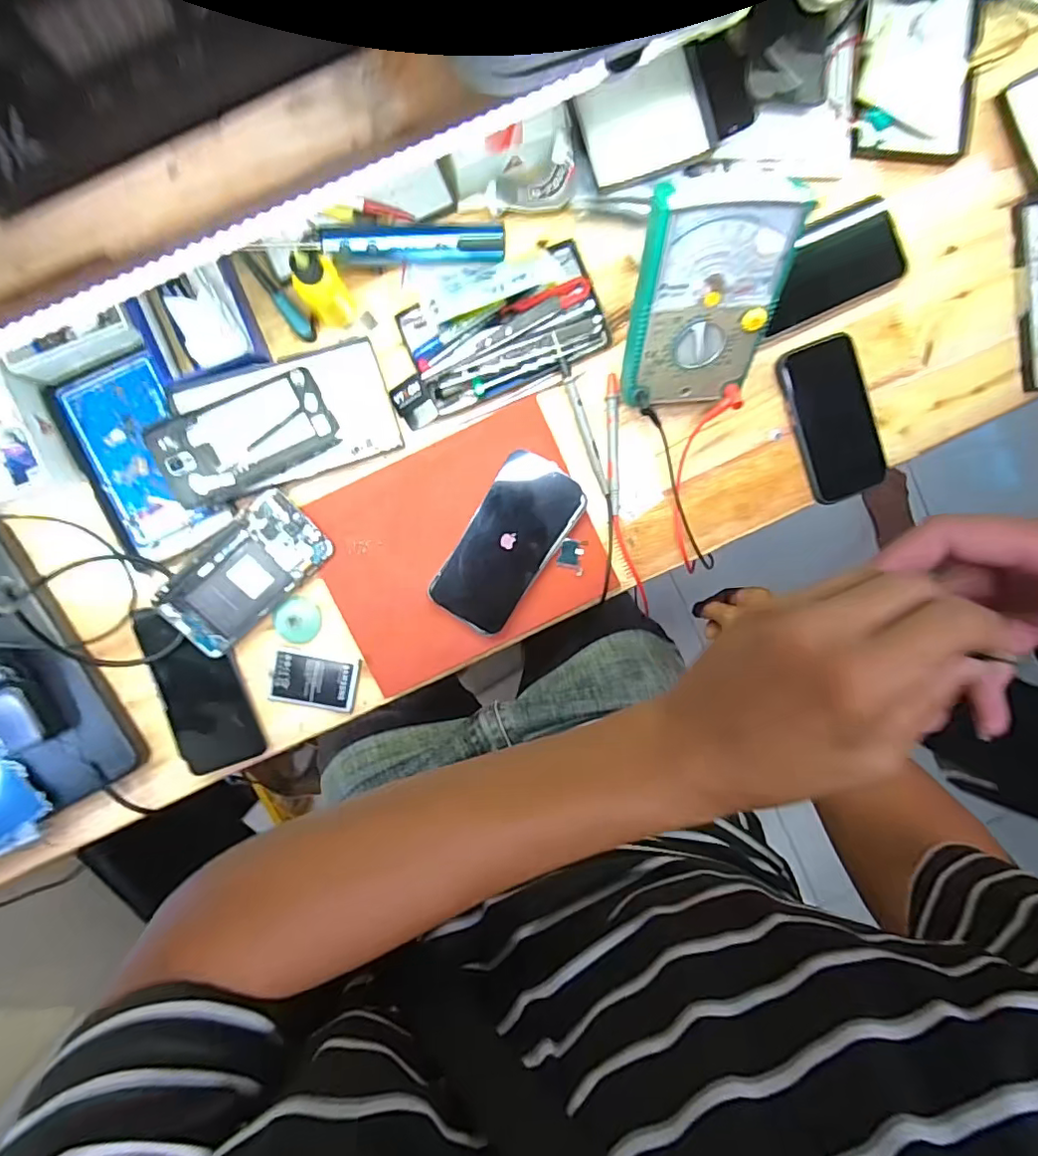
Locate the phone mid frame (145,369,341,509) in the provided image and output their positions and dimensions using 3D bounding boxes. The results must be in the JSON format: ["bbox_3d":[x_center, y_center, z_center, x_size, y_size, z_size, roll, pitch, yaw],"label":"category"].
[{"bbox_3d":[-0.234,-0.120,0.486,0.145,0.012,0.074,-27,99,-11],"label":"phone mid frame"}]

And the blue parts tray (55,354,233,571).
[{"bbox_3d":[-0.336,-0.103,0.494,0.099,0.032,0.163,-23,97,2],"label":"blue parts tray"}]

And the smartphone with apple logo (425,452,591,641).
[{"bbox_3d":[-0.010,-0.030,0.516,0.081,0.012,0.163,31,100,-7],"label":"smartphone with apple logo"}]

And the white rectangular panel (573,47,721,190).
[{"bbox_3d":[0.102,-0.374,0.460,0.109,0.012,0.083,-22,96,-1],"label":"white rectangular panel"}]

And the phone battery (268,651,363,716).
[{"bbox_3d":[-0.192,0.098,0.530,0.078,0.009,0.050,9,96,-7],"label":"phone battery"}]

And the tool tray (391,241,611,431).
[{"bbox_3d":[-0.022,-0.216,0.499,0.200,0.018,0.098,-24,99,-3],"label":"tool tray"}]

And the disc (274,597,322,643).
[{"bbox_3d":[-0.205,0.039,0.524,0.039,0.006,0.042,-1,97,-6],"label":"disc"}]

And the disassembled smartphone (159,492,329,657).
[{"bbox_3d":[-0.246,-0.003,0.506,0.148,0.011,0.075,-42,100,0],"label":"disassembled smartphone"}]

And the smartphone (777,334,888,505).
[{"bbox_3d":[0.302,-0.151,0.537,0.077,0.014,0.148,-19,99,-3],"label":"smartphone"}]

